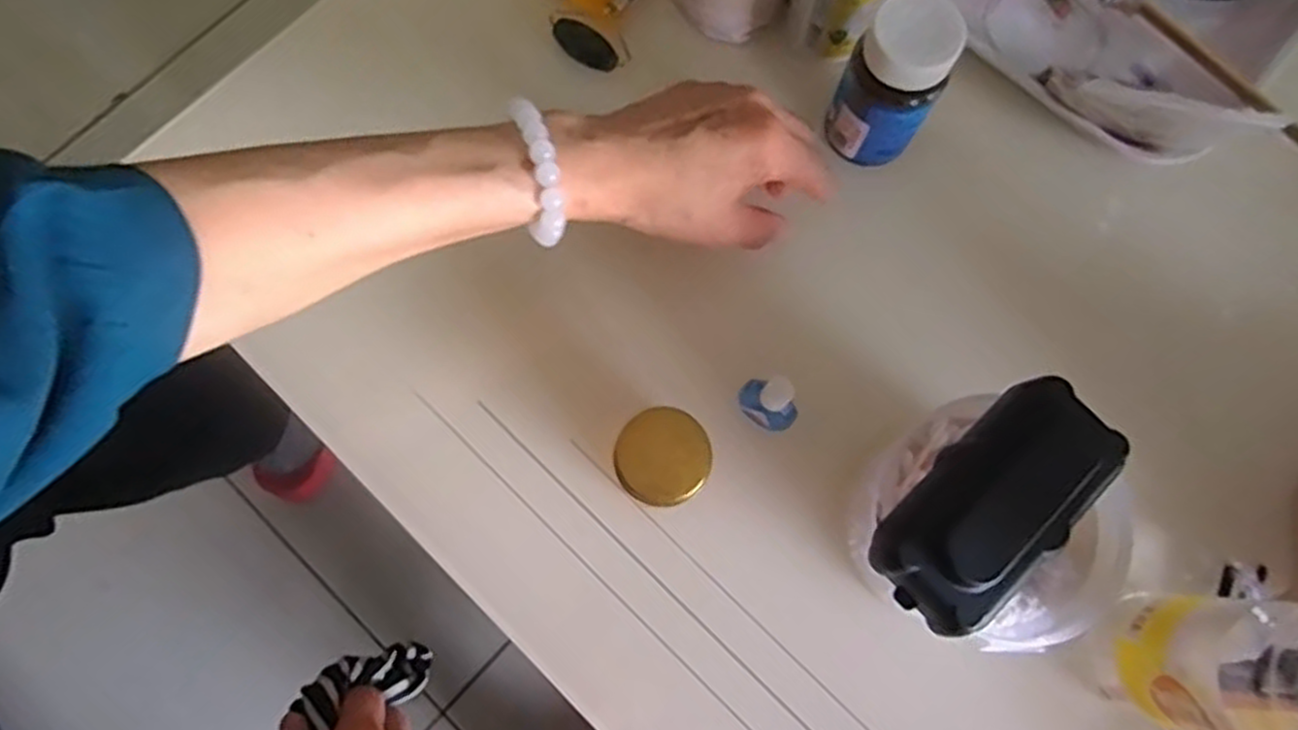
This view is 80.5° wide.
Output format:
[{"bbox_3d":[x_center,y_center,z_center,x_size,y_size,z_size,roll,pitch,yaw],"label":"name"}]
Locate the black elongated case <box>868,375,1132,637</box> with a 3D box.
[{"bbox_3d":[0.136,0.053,0.296,0.104,0.025,0.050,-40,79,-9],"label":"black elongated case"}]

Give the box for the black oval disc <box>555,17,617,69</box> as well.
[{"bbox_3d":[-0.036,-0.181,0.435,0.039,0.009,0.020,31,79,7],"label":"black oval disc"}]

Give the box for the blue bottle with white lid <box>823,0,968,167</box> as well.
[{"bbox_3d":[0.124,-0.144,0.388,0.045,0.089,0.044,30,78,7],"label":"blue bottle with white lid"}]

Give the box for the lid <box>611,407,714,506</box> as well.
[{"bbox_3d":[0.006,0.040,0.332,0.041,0.010,0.039,0,76,0],"label":"lid"}]

